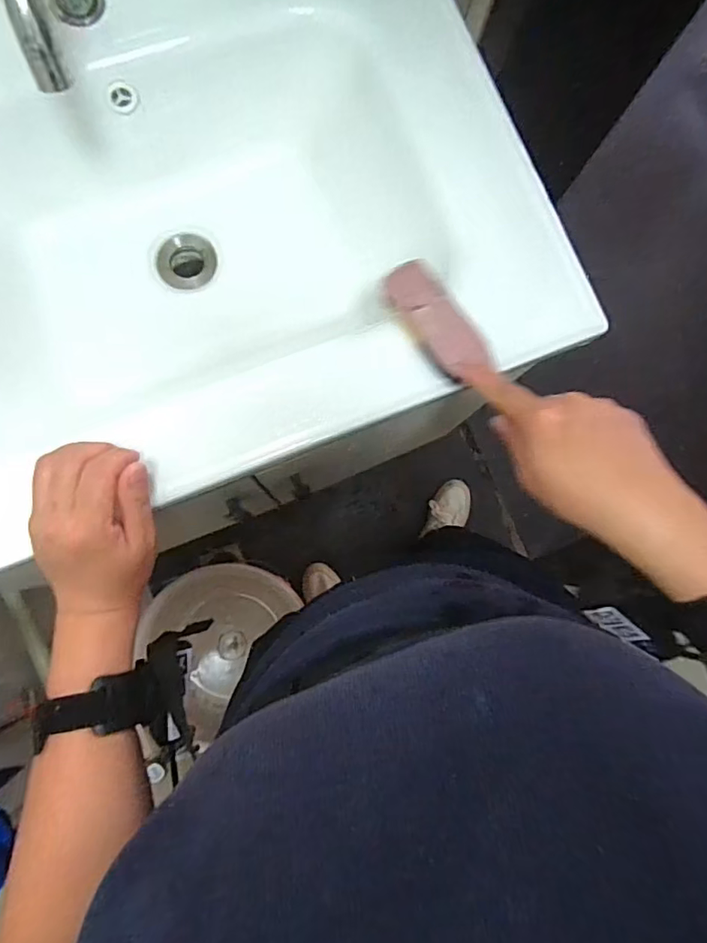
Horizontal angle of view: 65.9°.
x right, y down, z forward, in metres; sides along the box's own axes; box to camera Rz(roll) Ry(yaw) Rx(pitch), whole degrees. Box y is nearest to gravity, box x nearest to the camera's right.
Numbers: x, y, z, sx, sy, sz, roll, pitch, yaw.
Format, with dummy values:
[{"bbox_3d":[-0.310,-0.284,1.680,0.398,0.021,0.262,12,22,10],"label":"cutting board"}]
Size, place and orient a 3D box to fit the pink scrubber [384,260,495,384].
[{"bbox_3d":[0.063,-0.114,0.415,0.036,0.024,0.097,-32,79,-8],"label":"pink scrubber"}]

